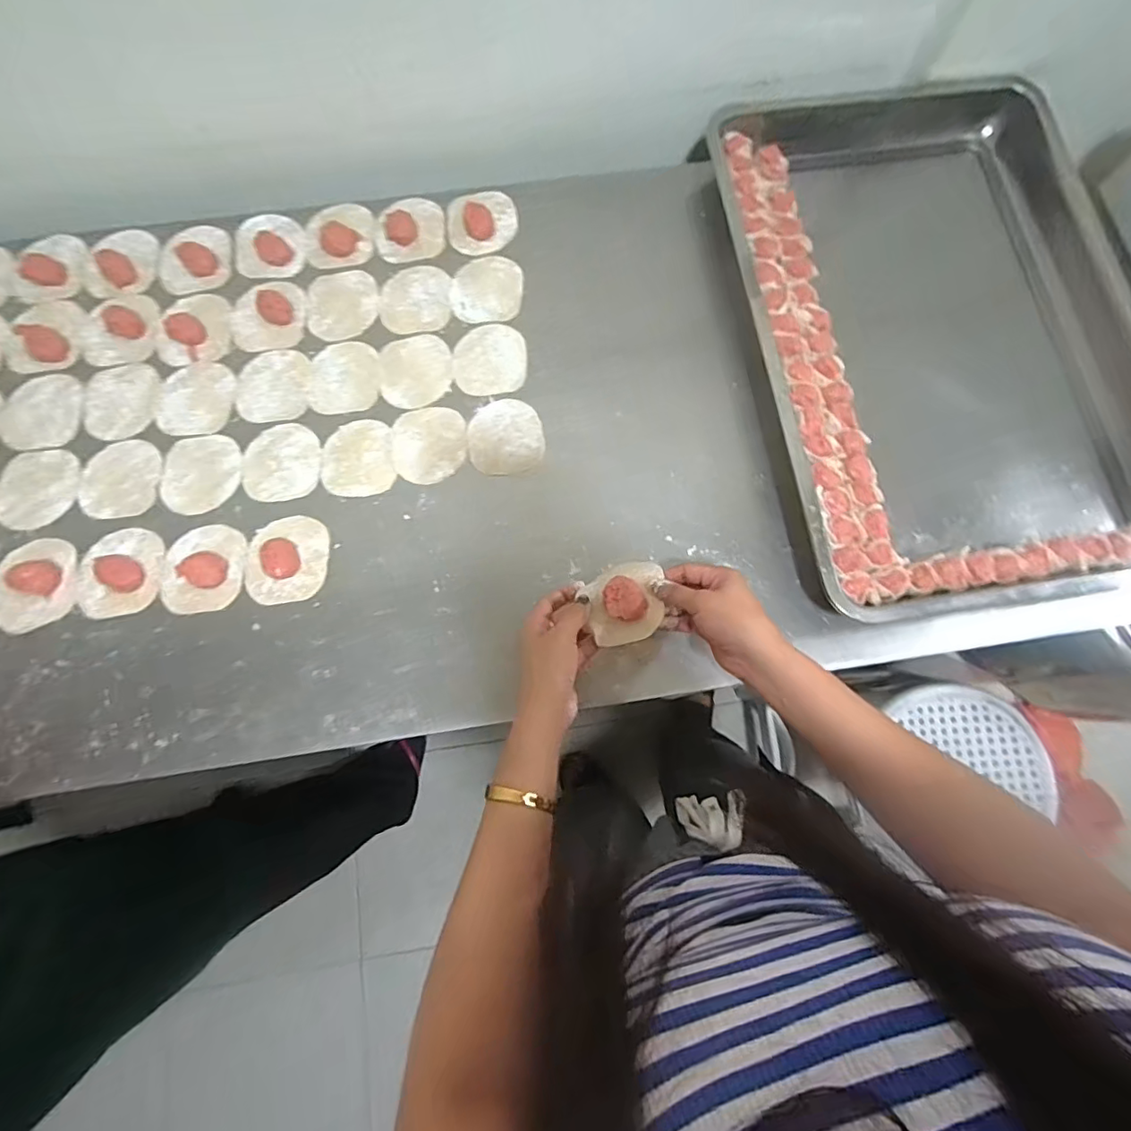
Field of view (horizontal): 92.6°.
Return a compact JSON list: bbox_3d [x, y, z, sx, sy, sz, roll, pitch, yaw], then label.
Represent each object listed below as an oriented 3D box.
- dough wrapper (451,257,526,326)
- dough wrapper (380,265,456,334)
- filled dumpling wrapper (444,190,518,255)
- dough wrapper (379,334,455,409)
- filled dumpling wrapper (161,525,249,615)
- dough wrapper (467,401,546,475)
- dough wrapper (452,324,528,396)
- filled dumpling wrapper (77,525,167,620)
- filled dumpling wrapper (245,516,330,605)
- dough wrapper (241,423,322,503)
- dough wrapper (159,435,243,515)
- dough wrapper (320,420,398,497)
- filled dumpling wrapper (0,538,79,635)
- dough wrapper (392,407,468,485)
[{"bbox_3d":[-0.088,-0.309,0.605,0.077,0.005,0.083,0,77,-1],"label":"dough wrapper"},{"bbox_3d":[-0.168,-0.297,0.605,0.078,0.004,0.084,0,77,-1],"label":"dough wrapper"},{"bbox_3d":[-0.097,-0.403,0.623,0.081,0.015,0.089,-4,77,-3],"label":"filled dumpling wrapper"},{"bbox_3d":[-0.160,-0.211,0.582,0.076,0.004,0.085,-5,77,-3],"label":"dough wrapper"},{"bbox_3d":[-0.351,0.002,0.524,0.076,0.013,0.087,0,77,-2],"label":"filled dumpling wrapper"},{"bbox_3d":[-0.062,-0.135,0.562,0.077,0.004,0.085,-8,77,-3],"label":"dough wrapper"},{"bbox_3d":[-0.082,-0.224,0.585,0.078,0.004,0.080,0,77,-1],"label":"dough wrapper"},{"bbox_3d":[-0.433,0.005,0.525,0.080,0.007,0.088,0,77,-1],"label":"filled dumpling wrapper"},{"bbox_3d":[-0.273,-0.008,0.527,0.074,0.014,0.086,-1,77,-2],"label":"filled dumpling wrapper"},{"bbox_3d":[-0.293,-0.107,0.557,0.078,0.004,0.082,-4,77,-2],"label":"dough wrapper"},{"bbox_3d":[-0.374,-0.095,0.554,0.078,0.004,0.082,-7,77,-3],"label":"dough wrapper"},{"bbox_3d":[-0.215,-0.110,0.560,0.073,0.004,0.080,-11,78,-4],"label":"dough wrapper"},{"bbox_3d":[-0.511,0.017,0.519,0.072,0.012,0.087,-8,77,-3],"label":"filled dumpling wrapper"},{"bbox_3d":[-0.141,-0.125,0.560,0.075,0.004,0.083,-4,77,-2],"label":"dough wrapper"}]

